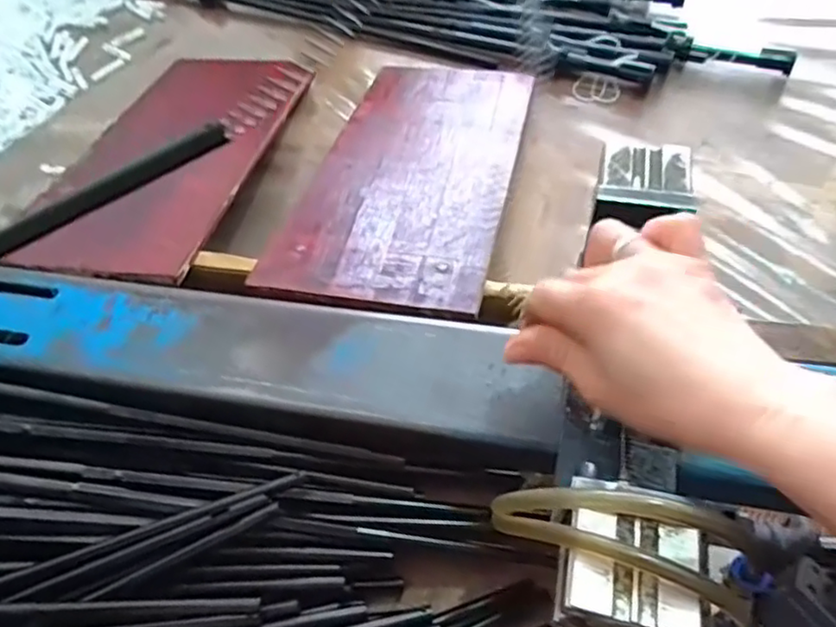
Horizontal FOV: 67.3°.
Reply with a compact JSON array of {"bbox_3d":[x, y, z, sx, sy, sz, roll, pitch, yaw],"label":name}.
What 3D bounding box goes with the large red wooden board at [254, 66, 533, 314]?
[{"bbox_3d":[0.000,-0.134,0.557,0.167,0.007,0.357,8,46,11],"label":"large red wooden board"}]

